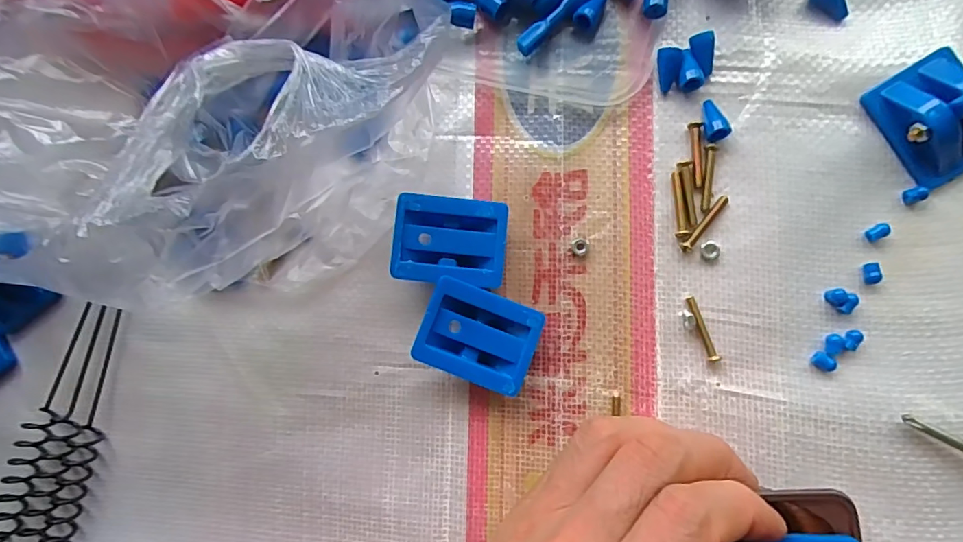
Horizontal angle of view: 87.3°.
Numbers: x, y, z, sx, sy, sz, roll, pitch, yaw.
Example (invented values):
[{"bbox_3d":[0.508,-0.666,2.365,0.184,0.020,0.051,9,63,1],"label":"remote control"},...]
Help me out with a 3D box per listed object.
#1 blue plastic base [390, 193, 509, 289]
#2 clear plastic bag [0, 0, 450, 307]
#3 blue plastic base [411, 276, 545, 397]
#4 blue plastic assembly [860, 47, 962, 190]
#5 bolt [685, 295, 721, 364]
[{"bbox_3d":[-0.012,-0.012,0.206,0.043,0.019,0.034,5,86,8],"label":"blue plastic base"},{"bbox_3d":[-0.127,-0.048,0.196,0.234,0.073,0.117,-4,85,8],"label":"clear plastic bag"},{"bbox_3d":[0.000,0.025,0.201,0.044,0.018,0.034,20,88,9],"label":"blue plastic base"},{"bbox_3d":[0.168,-0.058,0.172,0.032,0.043,0.043,-30,82,5],"label":"blue plastic assembly"},{"bbox_3d":[0.086,0.023,0.197,0.005,0.004,0.026,-21,83,6],"label":"bolt"}]

